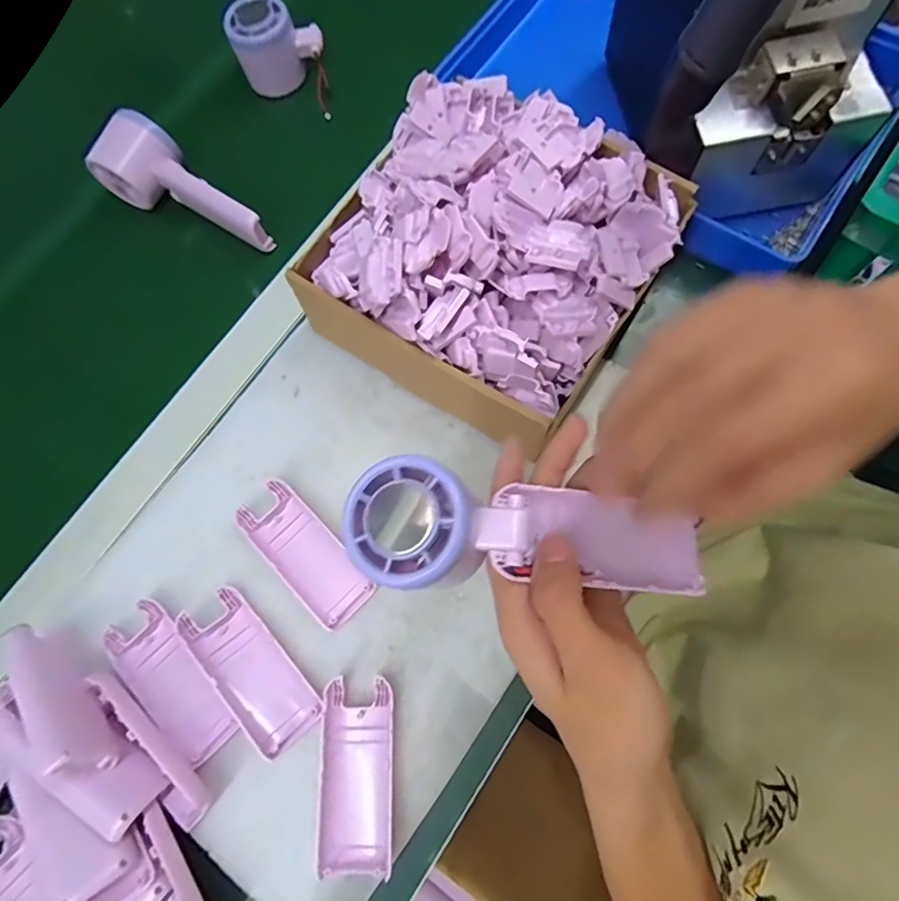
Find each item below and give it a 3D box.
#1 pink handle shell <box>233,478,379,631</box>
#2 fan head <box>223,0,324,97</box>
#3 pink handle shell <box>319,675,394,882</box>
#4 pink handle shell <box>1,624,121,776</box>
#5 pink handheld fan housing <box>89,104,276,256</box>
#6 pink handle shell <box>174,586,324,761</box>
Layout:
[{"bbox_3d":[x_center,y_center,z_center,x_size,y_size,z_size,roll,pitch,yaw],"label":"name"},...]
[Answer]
[{"bbox_3d":[-0.097,0.068,0.360,0.042,0.011,0.103,-44,76,-8],"label":"pink handle shell"},{"bbox_3d":[-0.154,-0.364,0.478,0.076,0.051,0.054,-21,74,-2],"label":"fan head"},{"bbox_3d":[-0.055,0.192,0.322,0.042,0.019,0.100,-2,74,3],"label":"pink handle shell"},{"bbox_3d":[-0.232,0.144,0.316,0.023,0.036,0.100,-43,65,-8],"label":"pink handle shell"},{"bbox_3d":[-0.216,-0.205,0.433,0.144,0.045,0.058,38,80,13],"label":"pink handheld fan housing"},{"bbox_3d":[-0.125,0.135,0.336,0.040,0.020,0.102,-42,76,-8],"label":"pink handle shell"}]

